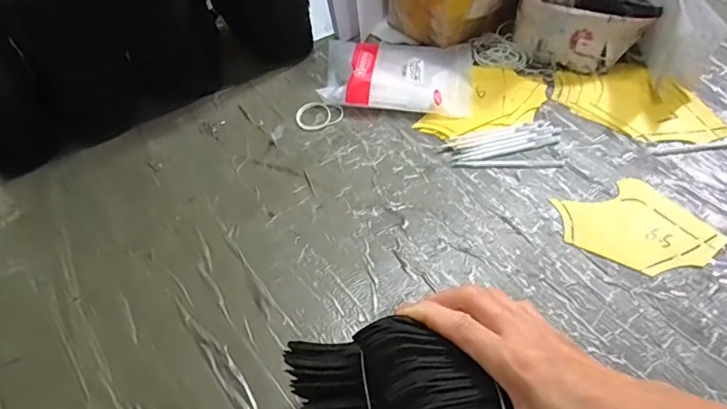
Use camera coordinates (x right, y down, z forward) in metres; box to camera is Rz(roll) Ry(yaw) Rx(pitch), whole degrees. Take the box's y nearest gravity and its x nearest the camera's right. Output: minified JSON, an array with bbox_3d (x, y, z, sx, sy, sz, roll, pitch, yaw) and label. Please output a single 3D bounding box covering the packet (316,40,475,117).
[{"bbox_3d":[0.044,-0.162,0.610,0.174,0.031,0.122,7,54,7],"label":"packet"}]

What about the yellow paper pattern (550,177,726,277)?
[{"bbox_3d":[0.255,0.020,0.475,0.119,0.005,0.101,-18,55,-11],"label":"yellow paper pattern"}]

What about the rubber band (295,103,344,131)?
[{"bbox_3d":[-0.051,-0.101,0.585,0.054,0.004,0.041,11,55,11],"label":"rubber band"}]

